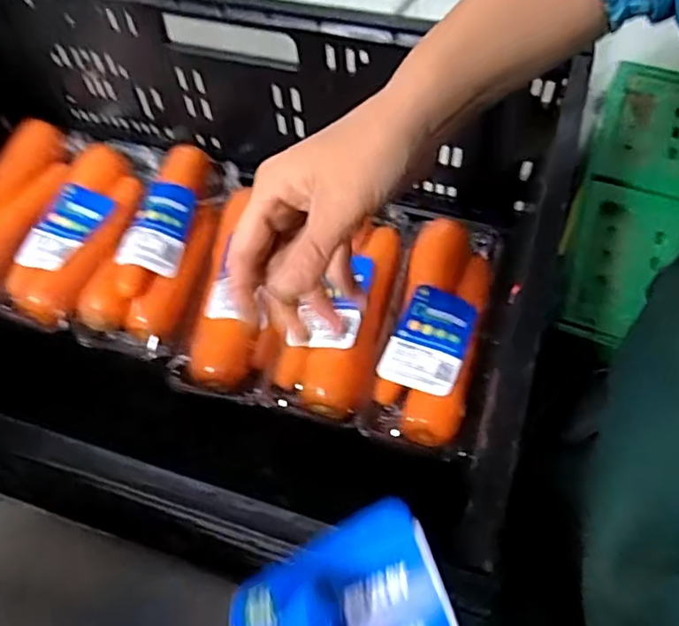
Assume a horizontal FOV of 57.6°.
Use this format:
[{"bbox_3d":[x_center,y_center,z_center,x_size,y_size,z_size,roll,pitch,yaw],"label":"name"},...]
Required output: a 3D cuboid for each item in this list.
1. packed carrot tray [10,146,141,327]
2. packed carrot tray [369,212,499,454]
[{"bbox_3d":[-0.263,-0.087,0.624,0.095,0.039,0.207,14,60,12],"label":"packed carrot tray"},{"bbox_3d":[0.087,0.003,0.550,0.080,0.043,0.231,11,59,10],"label":"packed carrot tray"}]

